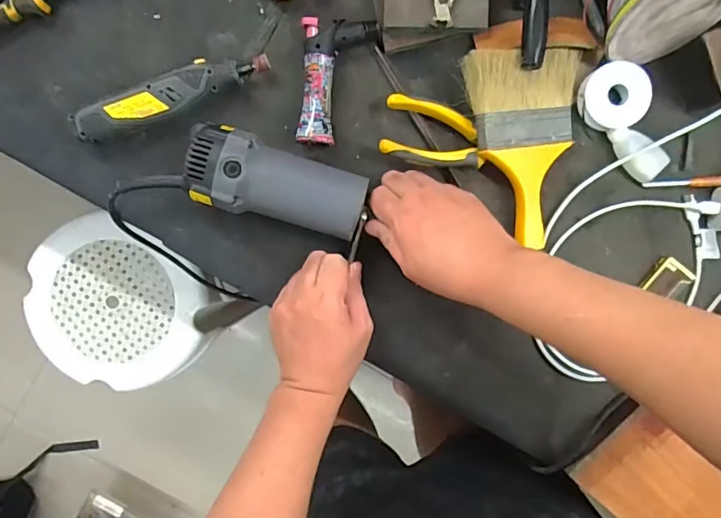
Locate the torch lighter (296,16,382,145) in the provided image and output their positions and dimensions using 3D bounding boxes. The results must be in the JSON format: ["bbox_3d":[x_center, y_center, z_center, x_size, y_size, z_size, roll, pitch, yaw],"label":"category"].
[{"bbox_3d":[-0.022,-0.171,0.487,0.072,0.037,0.117,4,95,2],"label":"torch lighter"}]

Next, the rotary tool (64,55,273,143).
[{"bbox_3d":[-0.186,-0.164,0.499,0.195,0.046,0.037,-19,94,4],"label":"rotary tool"}]

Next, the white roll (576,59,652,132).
[{"bbox_3d":[0.247,-0.158,0.484,0.061,0.013,0.061,-30,94,19],"label":"white roll"}]

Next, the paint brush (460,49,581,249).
[{"bbox_3d":[0.156,-0.105,0.482,0.107,0.021,0.179,-5,104,-14],"label":"paint brush"}]

